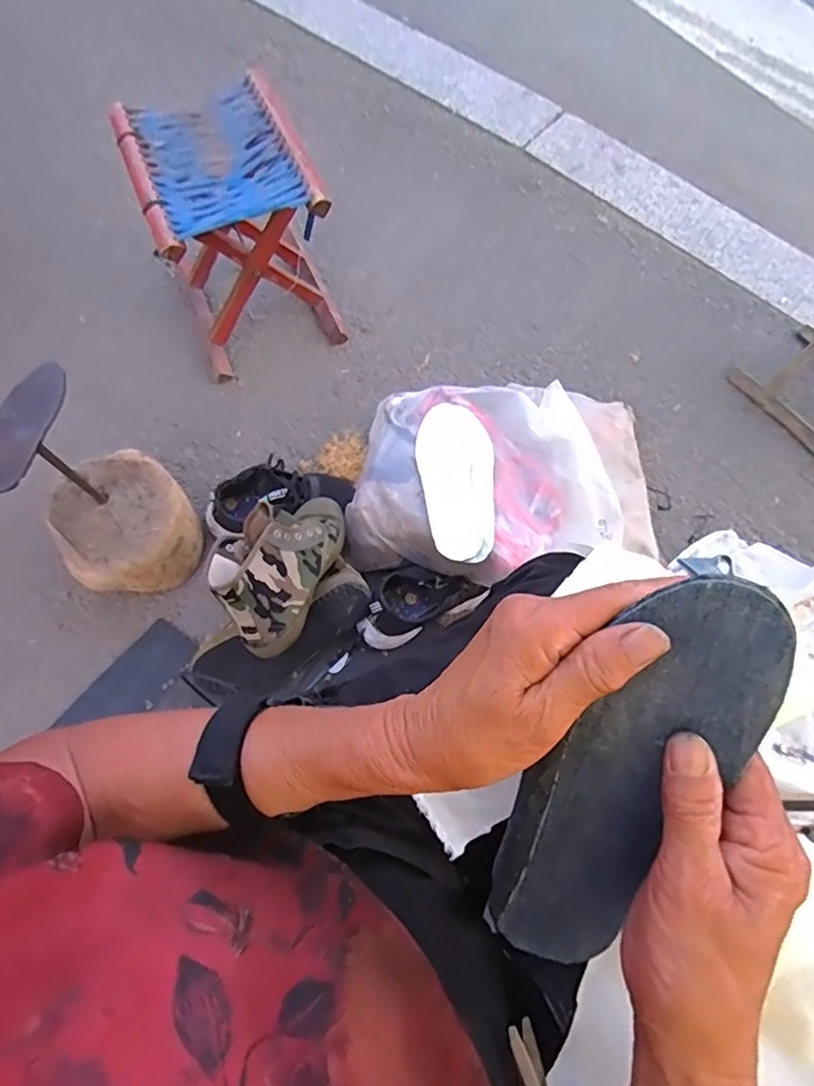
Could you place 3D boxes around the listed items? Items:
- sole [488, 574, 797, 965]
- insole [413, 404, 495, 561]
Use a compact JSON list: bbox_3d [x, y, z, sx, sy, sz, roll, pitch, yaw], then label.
[{"bbox_3d":[0.097,0.128,0.271,0.074,0.259,0.010,19,29,6],"label":"sole"},{"bbox_3d":[0.069,-0.094,0.805,0.109,0.015,0.245,3,70,0],"label":"insole"}]

